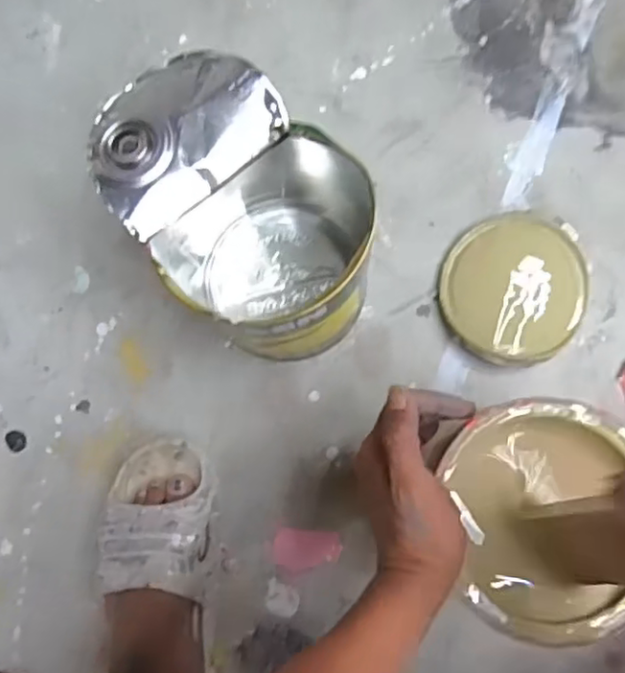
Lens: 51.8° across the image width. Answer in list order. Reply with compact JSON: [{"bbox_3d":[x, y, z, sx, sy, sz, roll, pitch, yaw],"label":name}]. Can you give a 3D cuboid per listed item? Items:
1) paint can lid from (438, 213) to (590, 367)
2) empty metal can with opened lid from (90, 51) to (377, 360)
[{"bbox_3d":[0.207,-0.050,0.661,0.143,0.024,0.155,0,82,3],"label":"paint can lid"},{"bbox_3d":[-0.057,-0.100,0.585,0.164,0.207,0.236,-44,83,-4],"label":"empty metal can with opened lid"}]

